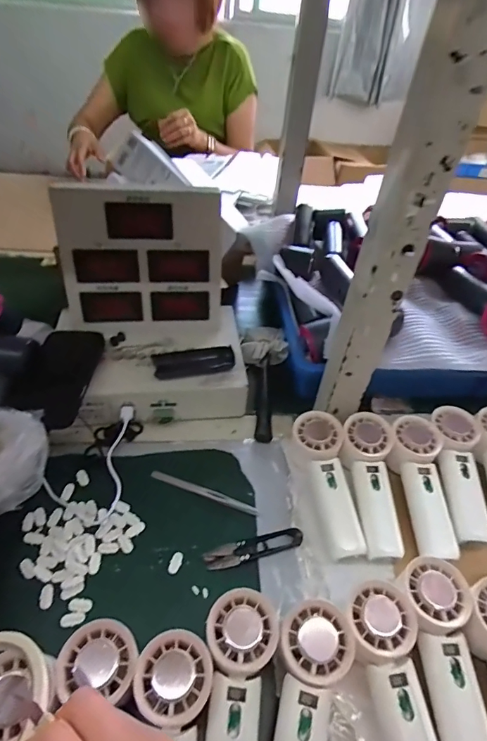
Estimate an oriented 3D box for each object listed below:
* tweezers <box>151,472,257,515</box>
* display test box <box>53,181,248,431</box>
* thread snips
[{"bbox_3d":[-0.043,0.137,0.471,0.125,0.006,0.014,15,44,9],"label":"tweezers"},{"bbox_3d":[-0.109,-0.067,0.517,0.216,0.225,0.190,-10,46,-17],"label":"display test box"},{"bbox_3d":[0.011,0.182,0.428,0.101,0.010,0.024,-9,46,-16],"label":"thread snips"}]

